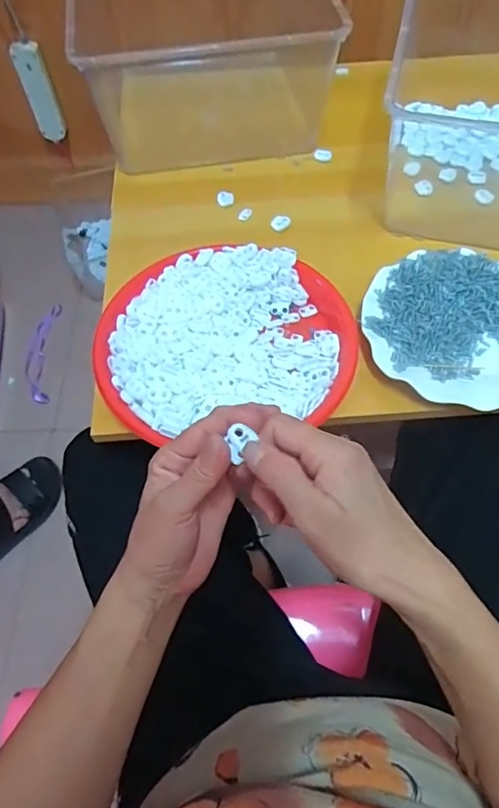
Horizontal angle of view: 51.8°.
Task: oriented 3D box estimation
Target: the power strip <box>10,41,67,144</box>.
[{"bbox_3d":[-0.406,-0.600,1.000,0.051,0.185,0.020,-16,61,-7],"label":"power strip"}]

